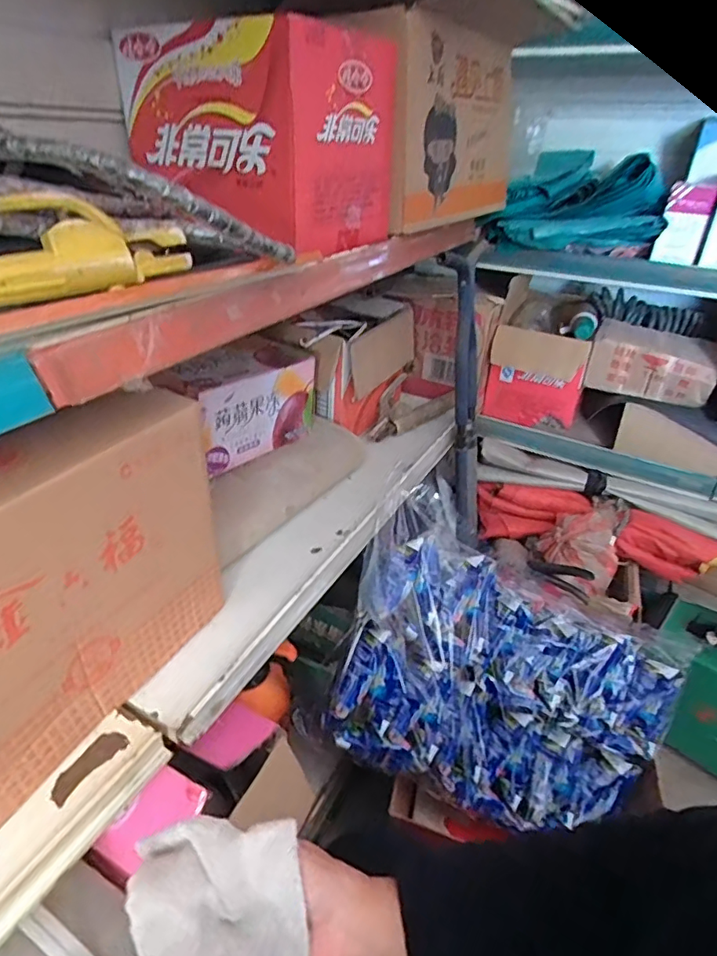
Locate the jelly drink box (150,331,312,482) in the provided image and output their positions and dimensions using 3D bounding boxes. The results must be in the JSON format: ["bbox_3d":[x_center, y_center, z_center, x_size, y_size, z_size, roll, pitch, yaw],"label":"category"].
[{"bbox_3d":[-0.184,-0.118,0.859,0.100,0.148,0.248,23,37,30],"label":"jelly drink box"}]

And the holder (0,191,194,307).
[{"bbox_3d":[-0.245,-0.183,0.433,0.226,0.069,0.037,-23,40,-35],"label":"holder"}]

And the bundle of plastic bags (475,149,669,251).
[{"bbox_3d":[0.414,-0.527,1.041,0.334,0.181,0.171,11,33,13],"label":"bundle of plastic bags"}]

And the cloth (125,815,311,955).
[{"bbox_3d":[-0.096,0.301,0.368,0.122,0.096,0.118,-1,32,-6],"label":"cloth"}]

